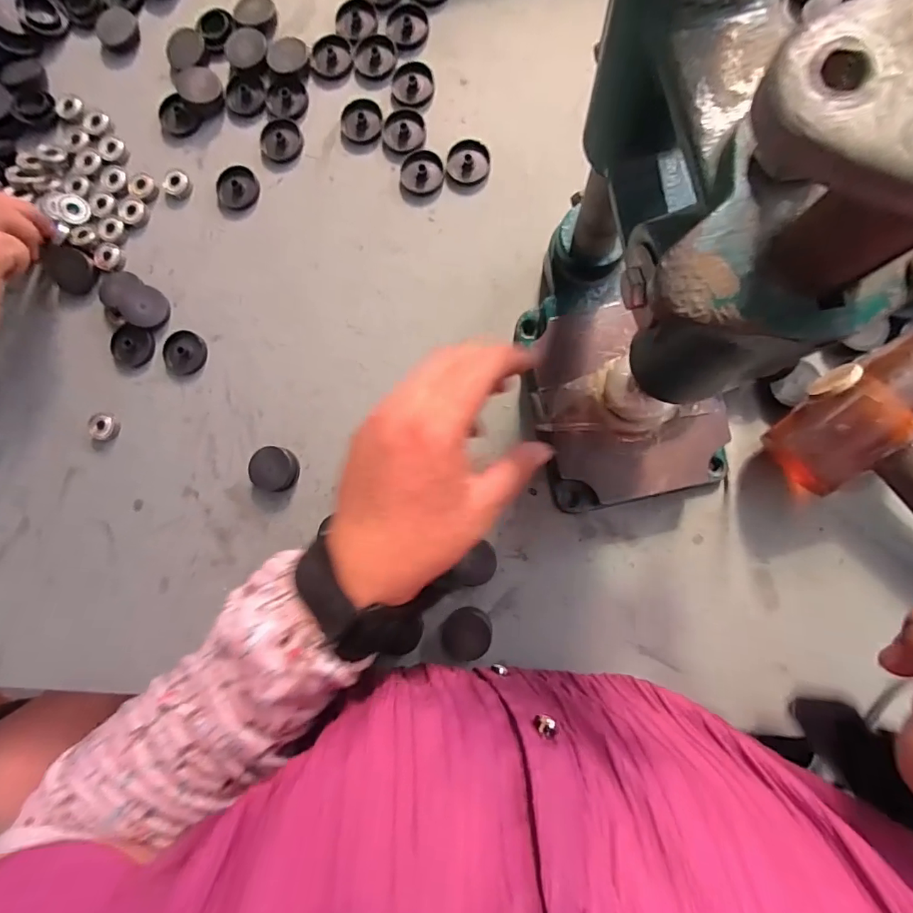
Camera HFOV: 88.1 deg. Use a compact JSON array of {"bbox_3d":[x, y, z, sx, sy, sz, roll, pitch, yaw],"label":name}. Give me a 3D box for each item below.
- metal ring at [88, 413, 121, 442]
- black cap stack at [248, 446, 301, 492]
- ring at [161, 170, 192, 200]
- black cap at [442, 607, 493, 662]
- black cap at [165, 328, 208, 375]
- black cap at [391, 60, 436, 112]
[{"bbox_3d":[-0.275,-0.023,0.368,0.020,0.006,0.021,0,87,4],"label":"metal ring"},{"bbox_3d":[-0.135,0.009,0.351,0.033,0.016,0.032,8,87,5],"label":"black cap stack"},{"bbox_3d":[-0.221,-0.217,0.375,0.022,0.005,0.020,0,87,4],"label":"ring"},{"bbox_3d":[0.007,0.125,0.331,0.032,0.013,0.035,0,87,4],"label":"black cap"},{"bbox_3d":[-0.211,-0.080,0.367,0.033,0.004,0.034,0,87,4],"label":"black cap"},{"bbox_3d":[-0.033,-0.285,0.362,0.032,0.005,0.038,9,88,5],"label":"black cap"}]

